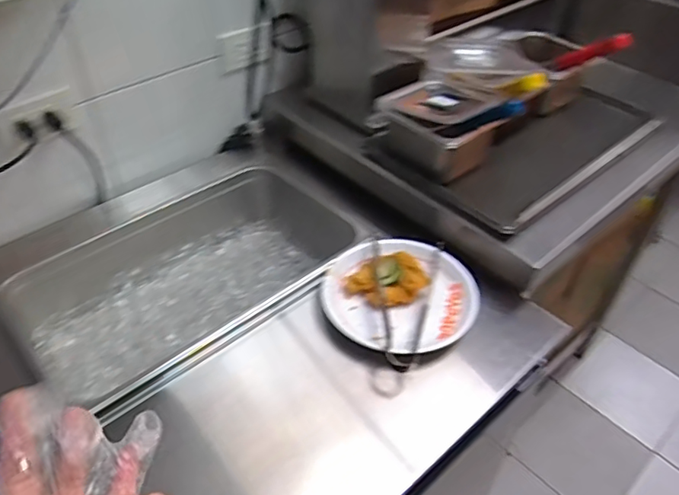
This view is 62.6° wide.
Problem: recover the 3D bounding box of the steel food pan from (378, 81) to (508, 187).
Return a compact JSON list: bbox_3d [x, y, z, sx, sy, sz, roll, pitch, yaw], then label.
[{"bbox_3d":[0.174,-0.204,0.931,0.148,0.106,0.202,-32,52,-31],"label":"steel food pan"}]

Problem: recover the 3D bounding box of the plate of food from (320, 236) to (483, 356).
[{"bbox_3d":[0.088,0.064,0.823,0.215,0.066,0.198,1,42,-1],"label":"plate of food"}]

